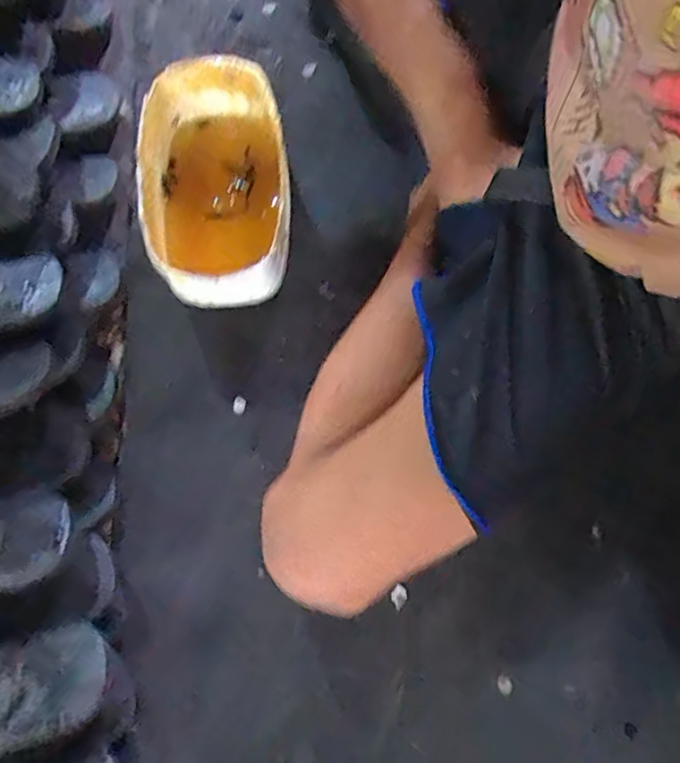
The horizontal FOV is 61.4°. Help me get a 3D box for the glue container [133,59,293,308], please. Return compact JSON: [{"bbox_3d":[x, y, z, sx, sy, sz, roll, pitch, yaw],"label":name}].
[{"bbox_3d":[-0.111,-0.174,0.540,0.129,0.101,0.200,-5,79,0],"label":"glue container"}]

